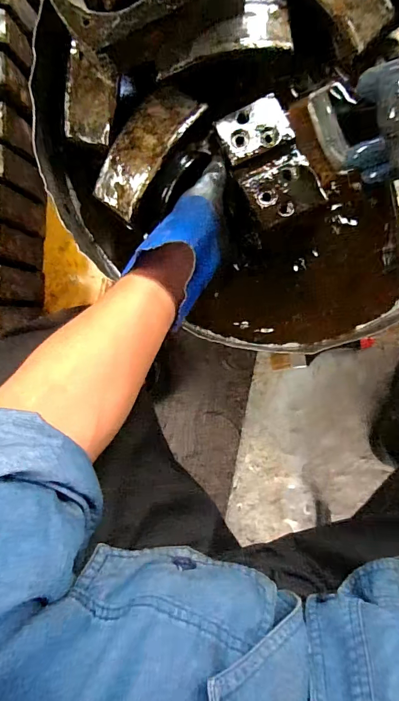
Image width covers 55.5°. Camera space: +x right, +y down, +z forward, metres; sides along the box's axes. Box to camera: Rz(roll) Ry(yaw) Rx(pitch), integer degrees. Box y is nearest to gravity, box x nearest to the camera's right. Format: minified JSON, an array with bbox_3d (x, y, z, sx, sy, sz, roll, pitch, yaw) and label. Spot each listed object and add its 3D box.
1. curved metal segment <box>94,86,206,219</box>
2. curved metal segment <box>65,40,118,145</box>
[{"bbox_3d":[-0.065,-0.238,0.445,0.060,0.029,0.154,37,98,5],"label":"curved metal segment"},{"bbox_3d":[-0.128,-0.299,0.447,0.058,0.015,0.093,12,111,-4],"label":"curved metal segment"}]

